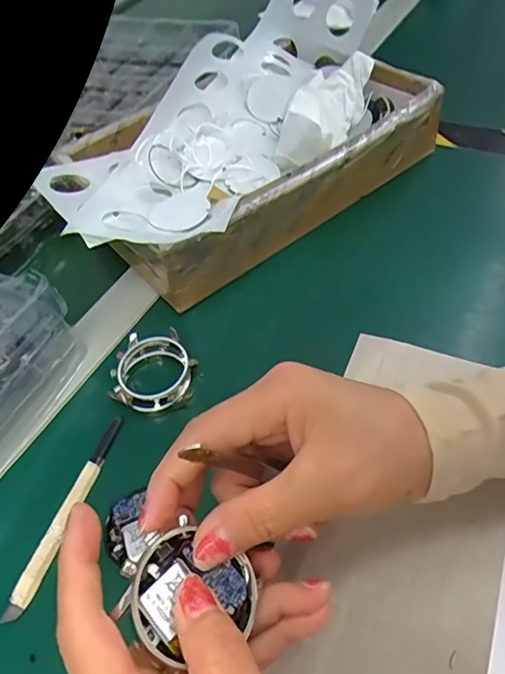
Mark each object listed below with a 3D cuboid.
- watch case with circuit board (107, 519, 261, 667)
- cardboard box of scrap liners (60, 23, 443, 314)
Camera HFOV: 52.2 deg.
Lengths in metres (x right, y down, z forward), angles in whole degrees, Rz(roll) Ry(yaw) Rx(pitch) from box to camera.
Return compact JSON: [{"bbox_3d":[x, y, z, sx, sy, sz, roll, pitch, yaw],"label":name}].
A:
[{"bbox_3d":[-0.021,0.091,0.179,0.045,0.007,0.040,35,50,-5],"label":"watch case with circuit board"},{"bbox_3d":[-0.013,-0.149,0.414,0.290,0.068,0.212,-34,54,-18],"label":"cardboard box of scrap liners"}]

